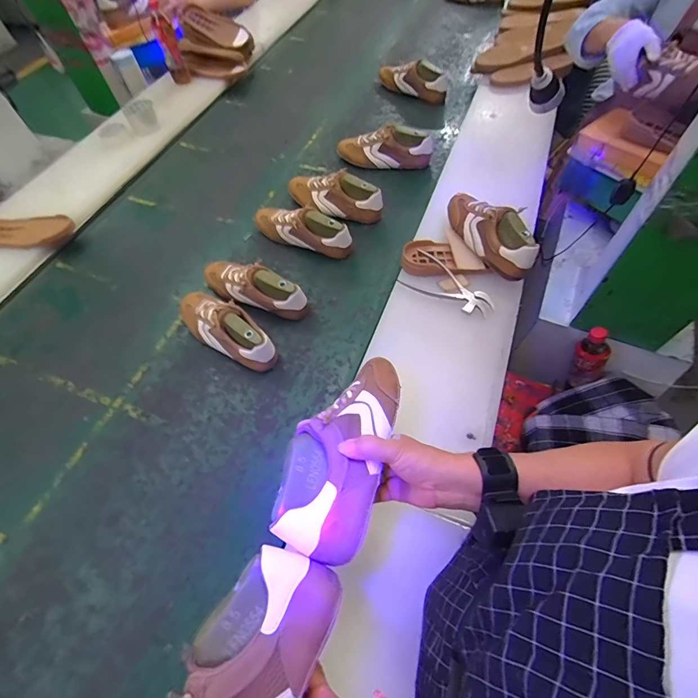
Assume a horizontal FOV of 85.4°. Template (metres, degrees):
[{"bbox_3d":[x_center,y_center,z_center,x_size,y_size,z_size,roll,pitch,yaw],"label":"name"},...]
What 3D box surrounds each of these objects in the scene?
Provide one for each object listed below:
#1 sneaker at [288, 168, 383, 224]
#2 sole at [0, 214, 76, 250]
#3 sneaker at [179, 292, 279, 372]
[{"bbox_3d":[-0.043,-0.394,0.968,0.264,0.090,0.085,25,63,19],"label":"sneaker"},{"bbox_3d":[-0.846,-0.290,0.944,0.314,0.031,0.096,1,55,7],"label":"sole"},{"bbox_3d":[-0.251,-0.049,0.770,0.258,0.090,0.094,31,65,22],"label":"sneaker"}]

